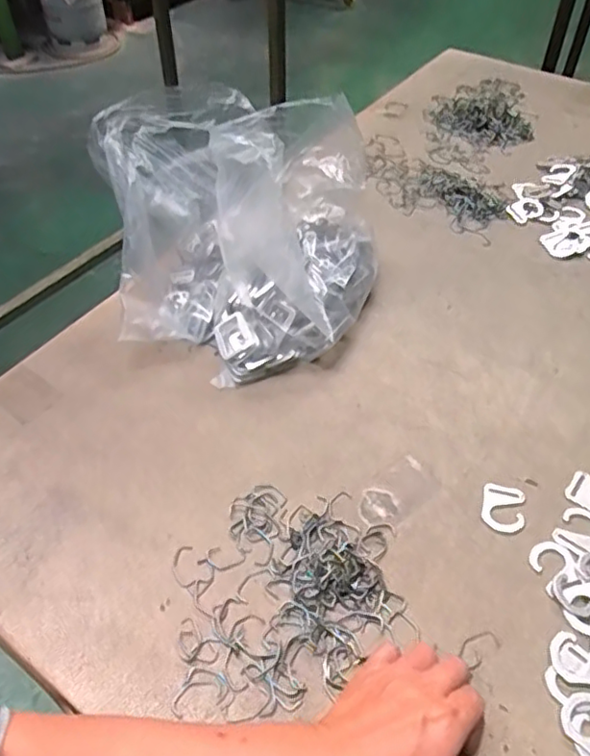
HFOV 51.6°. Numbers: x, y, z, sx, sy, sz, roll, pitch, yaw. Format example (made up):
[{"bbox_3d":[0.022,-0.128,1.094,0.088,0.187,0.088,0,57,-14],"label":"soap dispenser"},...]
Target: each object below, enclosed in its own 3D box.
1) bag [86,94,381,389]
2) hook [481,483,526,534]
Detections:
[{"bbox_3d":[-0.055,-0.160,0.654,0.276,0.170,0.281,-8,48,-7],"label":"bag"},{"bbox_3d":[0.179,0.111,0.525,0.034,0.004,0.046,13,49,12],"label":"hook"}]

